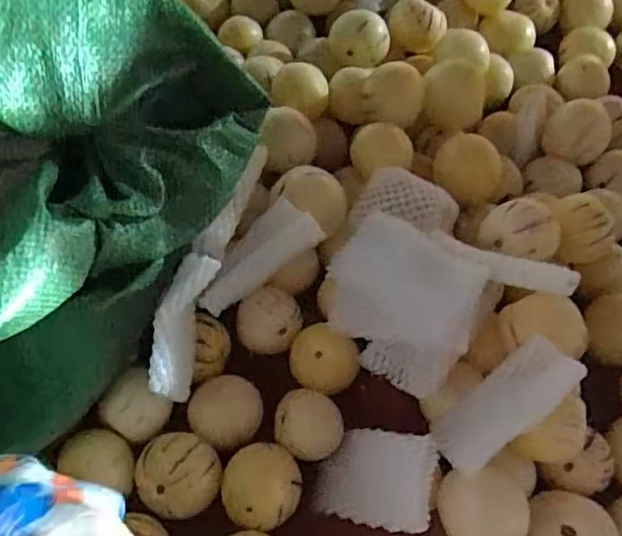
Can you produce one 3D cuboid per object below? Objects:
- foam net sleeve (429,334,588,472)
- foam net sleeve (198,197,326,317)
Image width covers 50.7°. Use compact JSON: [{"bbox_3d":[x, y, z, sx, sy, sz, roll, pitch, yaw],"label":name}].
[{"bbox_3d":[0.129,0.091,0.439,0.105,0.024,0.043,-43,65,15],"label":"foam net sleeve"},{"bbox_3d":[-0.043,-0.007,0.499,0.103,0.031,0.039,-43,68,1],"label":"foam net sleeve"}]

